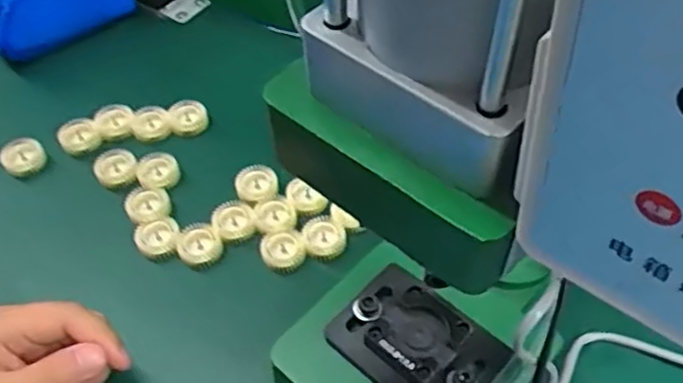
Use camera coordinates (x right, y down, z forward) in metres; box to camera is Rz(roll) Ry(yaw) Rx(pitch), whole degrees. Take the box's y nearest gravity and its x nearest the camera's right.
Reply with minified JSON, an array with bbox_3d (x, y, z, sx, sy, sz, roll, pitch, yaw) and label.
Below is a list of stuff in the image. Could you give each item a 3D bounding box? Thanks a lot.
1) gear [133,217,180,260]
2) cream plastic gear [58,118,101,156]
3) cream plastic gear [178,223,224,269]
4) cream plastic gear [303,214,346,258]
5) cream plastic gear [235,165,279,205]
[{"bbox_3d":[-0.135,0.033,0.498,0.031,0.010,0.030,-1,53,1],"label":"gear"},{"bbox_3d":[-0.217,-0.046,0.563,0.031,0.016,0.028,-29,57,-18],"label":"cream plastic gear"},{"bbox_3d":[-0.104,0.038,0.497,0.031,0.010,0.030,-1,53,1],"label":"cream plastic gear"},{"bbox_3d":[-0.012,0.033,0.500,0.031,0.008,0.035,-8,53,-4],"label":"cream plastic gear"},{"bbox_3d":[-0.065,-0.006,0.525,0.032,0.008,0.032,-16,54,-10],"label":"cream plastic gear"}]

